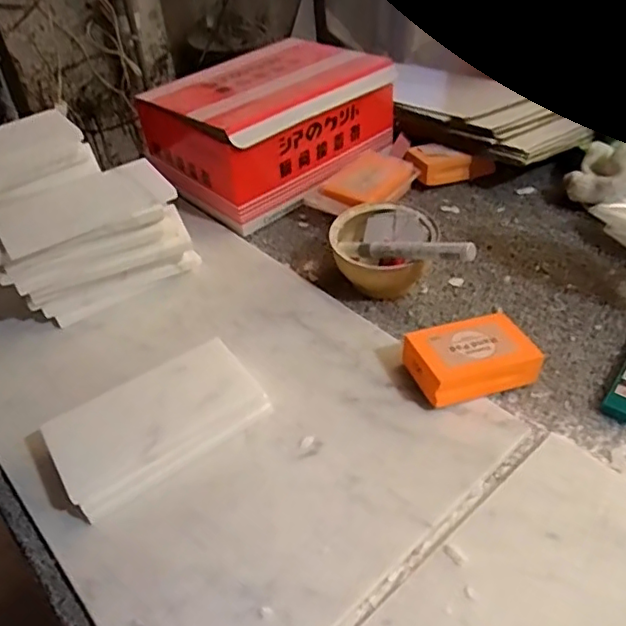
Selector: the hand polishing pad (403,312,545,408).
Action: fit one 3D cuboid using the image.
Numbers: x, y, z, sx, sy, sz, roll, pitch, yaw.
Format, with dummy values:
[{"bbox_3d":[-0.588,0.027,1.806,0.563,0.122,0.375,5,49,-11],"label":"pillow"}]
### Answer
[{"bbox_3d":[0.123,0.035,0.479,0.095,0.034,0.060,-14,44,-13],"label":"hand polishing pad"}]

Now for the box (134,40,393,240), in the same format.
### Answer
[{"bbox_3d":[-0.053,-0.227,0.720,0.255,0.106,0.186,-33,50,-29],"label":"box"}]

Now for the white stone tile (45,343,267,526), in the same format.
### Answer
[{"bbox_3d":[-0.116,0.077,0.445,0.156,0.037,0.081,-26,47,-23],"label":"white stone tile"}]

